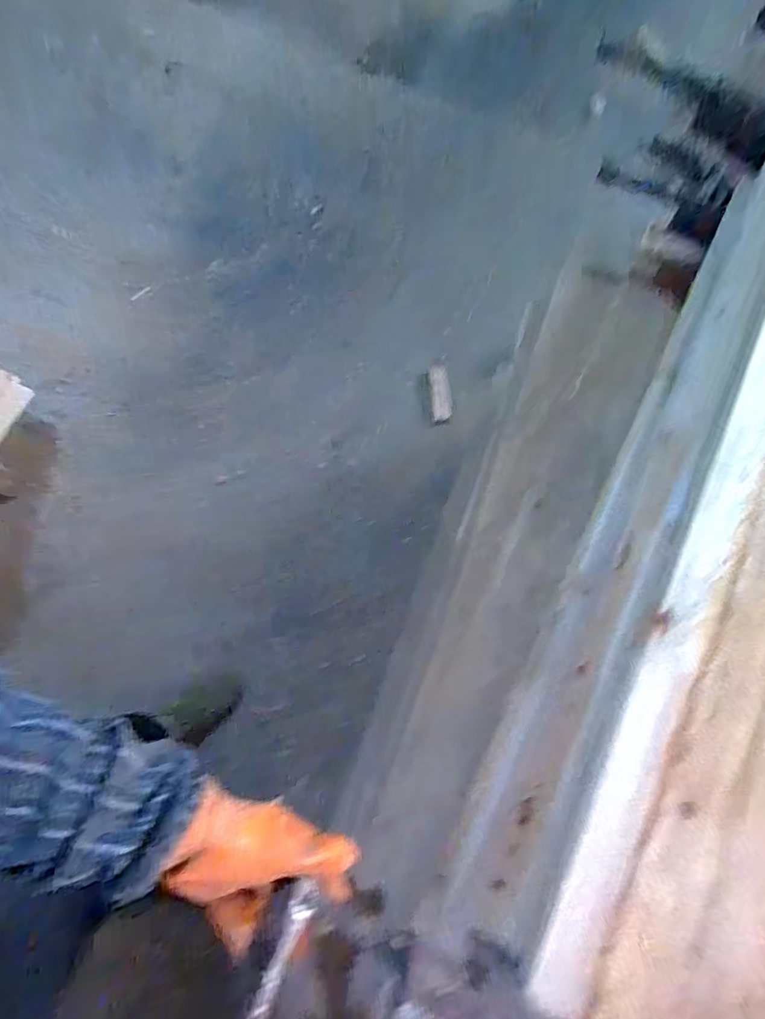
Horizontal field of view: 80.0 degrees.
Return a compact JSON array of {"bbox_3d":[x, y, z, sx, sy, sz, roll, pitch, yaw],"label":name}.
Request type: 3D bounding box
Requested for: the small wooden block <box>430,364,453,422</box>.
[{"bbox_3d":[0.156,-0.313,1.221,0.052,0.014,0.161,-5,77,-4],"label":"small wooden block"}]

